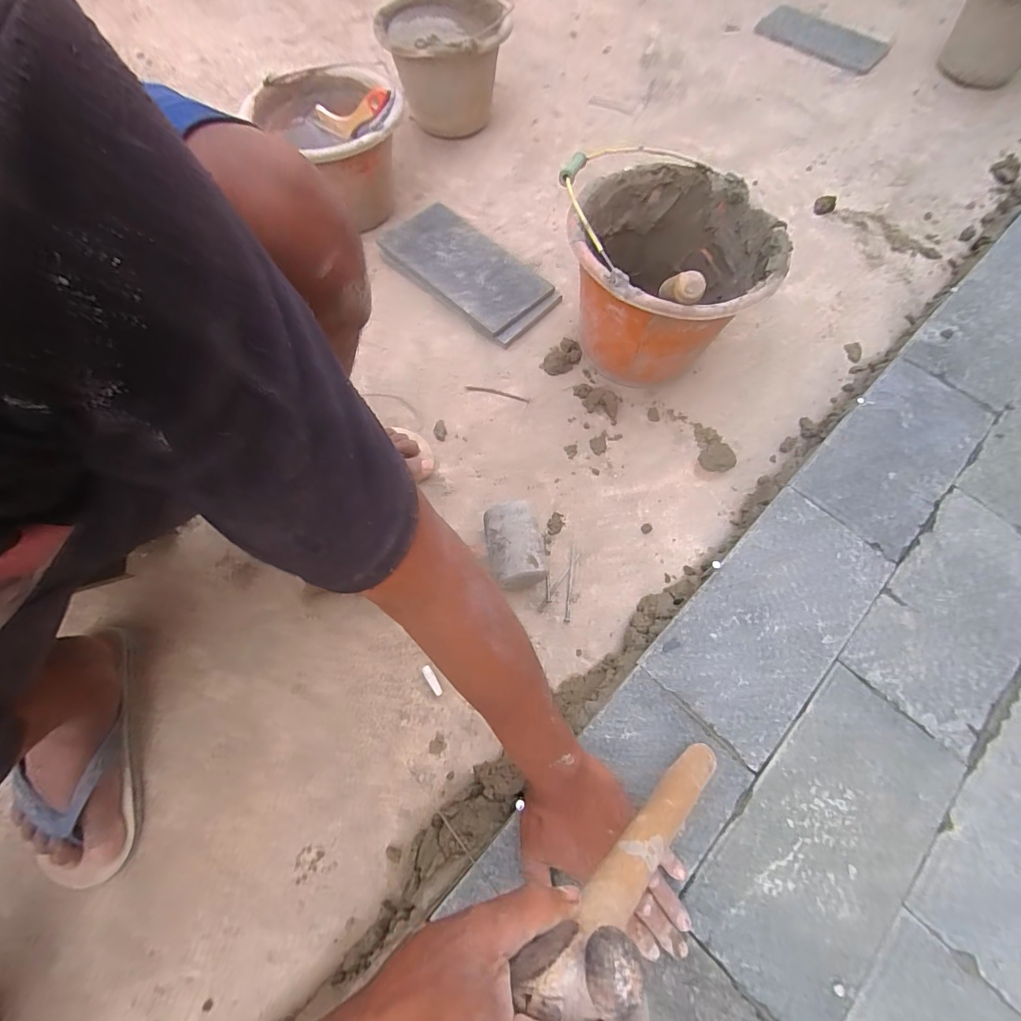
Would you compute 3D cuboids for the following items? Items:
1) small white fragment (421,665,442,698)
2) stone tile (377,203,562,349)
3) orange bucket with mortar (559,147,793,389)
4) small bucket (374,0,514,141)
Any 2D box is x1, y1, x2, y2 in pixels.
[{"bbox_3d":[-0.093,0.203,0.541,0.011,0.011,0.037,-32,71,-14],"label":"small white fragment"},{"bbox_3d":[-0.076,-0.421,0.803,0.324,0.035,0.148,42,72,15],"label":"stone tile"},{"bbox_3d":[0.211,-0.326,0.662,0.257,0.215,0.278,2,72,-6],"label":"orange bucket with mortar"},{"bbox_3d":[-0.137,-0.919,0.945,0.254,0.191,0.294,4,72,-5],"label":"small bucket"}]

